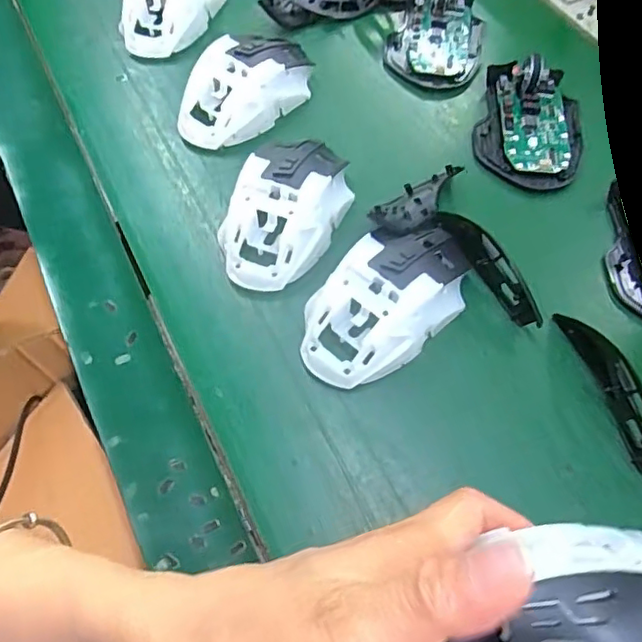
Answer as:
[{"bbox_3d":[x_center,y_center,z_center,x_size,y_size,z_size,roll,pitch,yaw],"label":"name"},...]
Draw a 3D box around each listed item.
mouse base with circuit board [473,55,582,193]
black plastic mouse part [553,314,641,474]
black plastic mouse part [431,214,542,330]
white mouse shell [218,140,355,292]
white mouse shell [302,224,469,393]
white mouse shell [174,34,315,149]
[{"bbox_3d":[0.147,-0.141,0.410,0.070,0.023,0.104,6,63,5],"label":"mouse base with circuit board"},{"bbox_3d":[0.154,0.036,0.310,0.011,0.034,0.097,-14,63,-6],"label":"black plastic mouse part"},{"bbox_3d":[0.101,-0.032,0.348,0.015,0.033,0.088,-32,66,-14],"label":"black plastic mouse part"},{"bbox_3d":[-0.021,-0.070,0.366,0.061,0.039,0.106,23,66,13],"label":"white mouse shell"},{"bbox_3d":[0.039,-0.012,0.333,0.113,0.038,0.060,-41,69,-18],"label":"white mouse shell"},{"bbox_3d":[-0.054,-0.169,0.420,0.059,0.034,0.108,36,69,18],"label":"white mouse shell"}]

